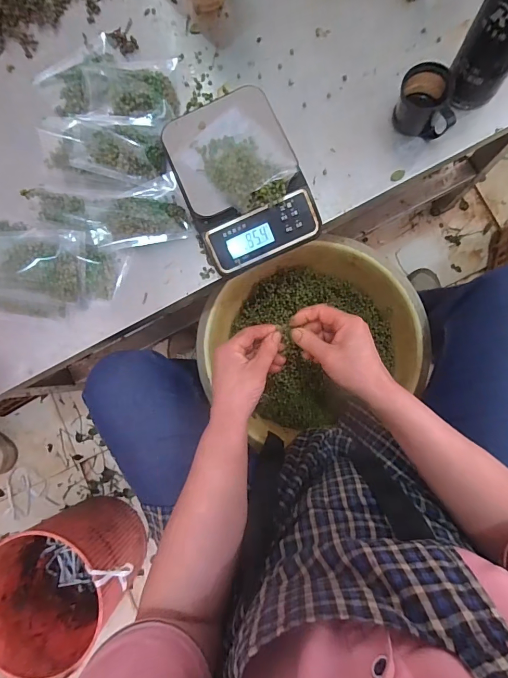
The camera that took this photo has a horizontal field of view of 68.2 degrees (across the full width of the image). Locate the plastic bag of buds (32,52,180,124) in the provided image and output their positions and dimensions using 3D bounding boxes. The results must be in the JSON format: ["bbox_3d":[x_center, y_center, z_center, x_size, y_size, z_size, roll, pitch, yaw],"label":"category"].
[{"bbox_3d":[-0.205,-0.358,0.534,0.191,0.048,0.123,6,85,5],"label":"plastic bag of buds"}]

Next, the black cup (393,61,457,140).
[{"bbox_3d":[0.221,-0.303,0.483,0.076,0.051,0.074,0,84,4],"label":"black cup"}]

